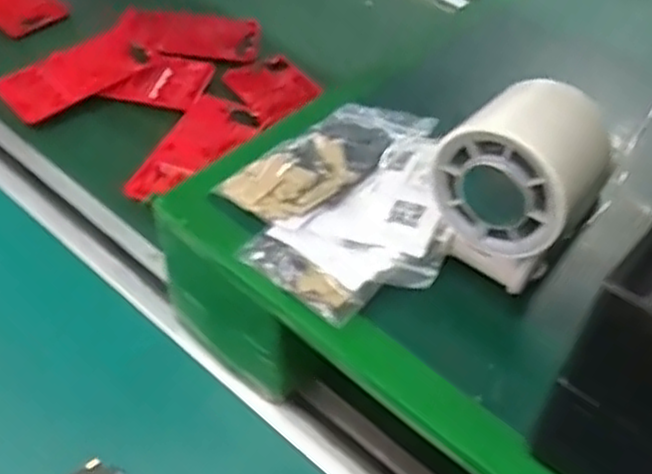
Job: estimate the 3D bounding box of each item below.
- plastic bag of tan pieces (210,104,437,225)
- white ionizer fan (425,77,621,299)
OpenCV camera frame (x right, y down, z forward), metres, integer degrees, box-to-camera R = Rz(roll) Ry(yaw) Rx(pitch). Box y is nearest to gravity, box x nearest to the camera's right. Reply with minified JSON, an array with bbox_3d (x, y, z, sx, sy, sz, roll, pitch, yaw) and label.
[{"bbox_3d":[0.000,-0.044,0.415,0.112,0.012,0.056,-31,57,-29],"label":"plastic bag of tan pieces"},{"bbox_3d":[0.089,-0.022,0.343,0.068,0.082,0.062,28,51,20],"label":"white ionizer fan"}]

